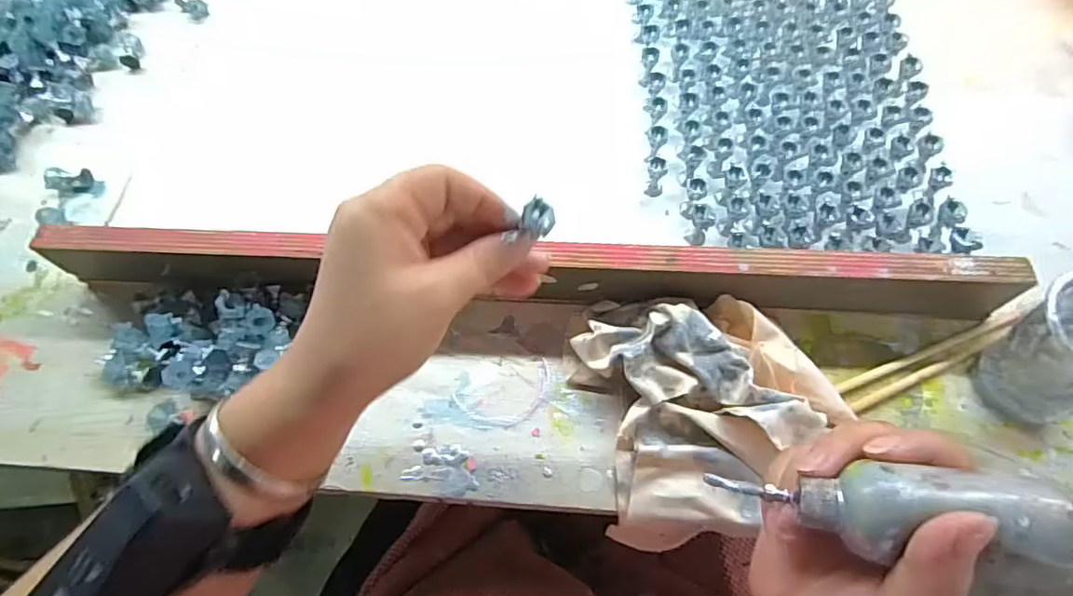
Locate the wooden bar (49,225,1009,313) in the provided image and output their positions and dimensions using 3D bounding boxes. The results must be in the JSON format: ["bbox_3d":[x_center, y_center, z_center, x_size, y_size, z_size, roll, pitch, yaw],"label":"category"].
[{"bbox_3d":[-0.017,-0.011,0.354,0.588,0.052,0.031,2,62,2],"label":"wooden bar"}]

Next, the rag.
[{"bbox_3d":[0.097,0.056,0.319,0.133,0.034,0.135,-11,62,-5],"label":"rag"}]

